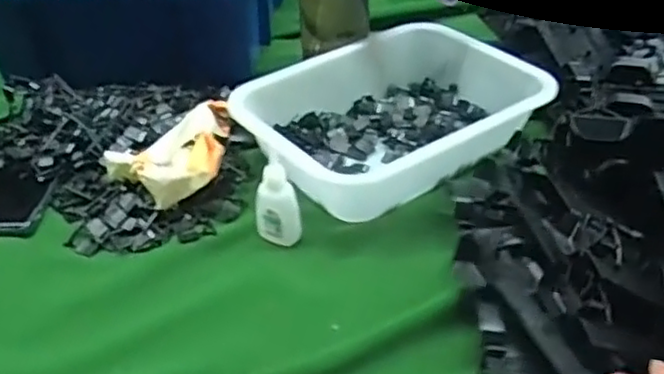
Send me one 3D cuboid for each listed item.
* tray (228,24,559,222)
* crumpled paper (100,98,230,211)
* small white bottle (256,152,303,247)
[{"bbox_3d":[0.057,-0.061,0.613,0.248,0.065,0.186,-23,42,-26],"label":"tray"},{"bbox_3d":[-0.114,-0.031,0.581,0.080,0.029,0.125,26,45,32],"label":"crumpled paper"},{"bbox_3d":[-0.040,0.012,0.519,0.029,0.066,0.024,17,41,24],"label":"small white bottle"}]

